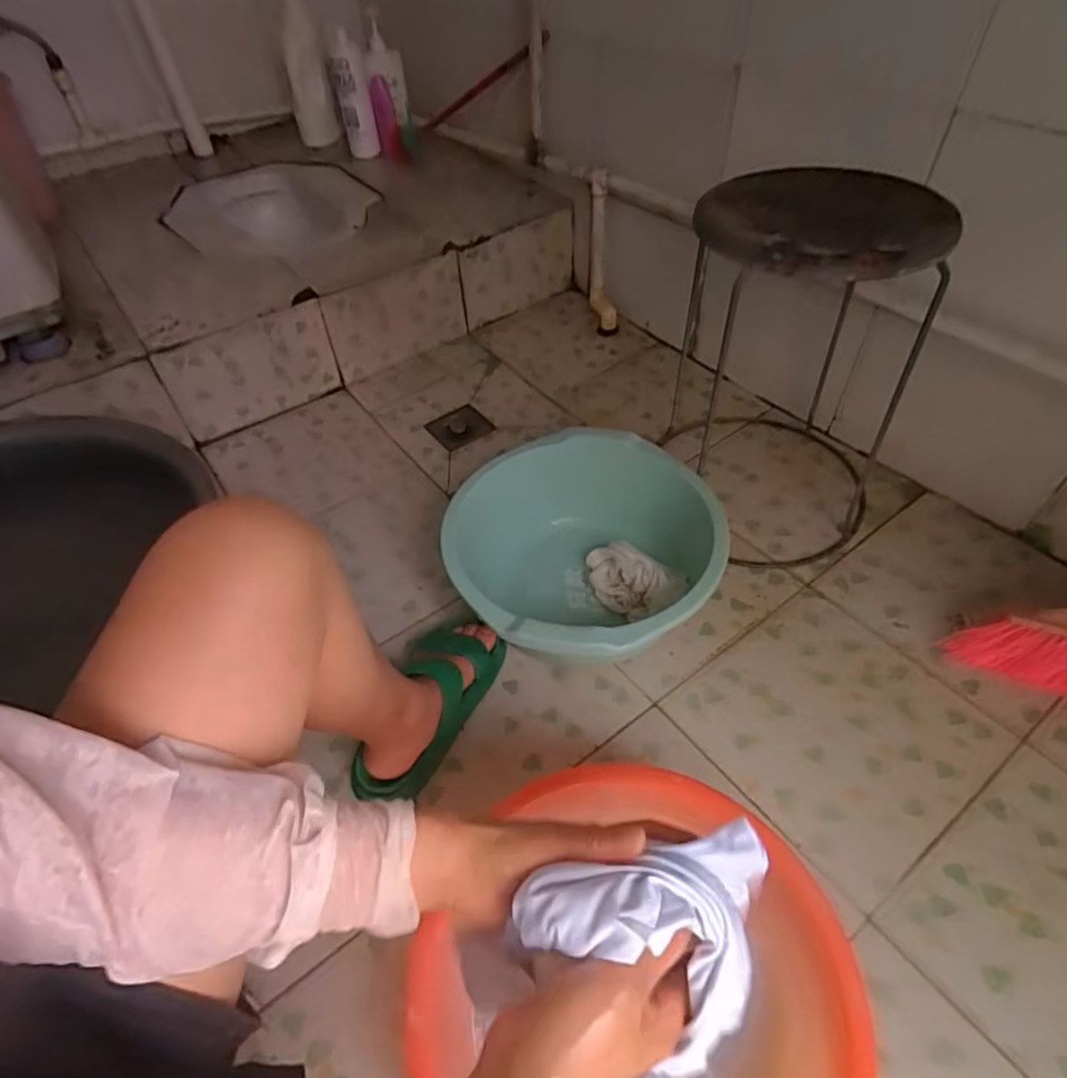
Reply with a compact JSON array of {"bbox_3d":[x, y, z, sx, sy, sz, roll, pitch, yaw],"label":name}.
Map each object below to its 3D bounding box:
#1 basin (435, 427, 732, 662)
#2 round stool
[{"bbox_3d":[0.076,0.025,0.873,0.354,0.148,0.364,-2,47,2],"label":"basin"},{"bbox_3d":[0.367,-0.242,0.897,0.310,0.436,0.353,4,48,8],"label":"round stool"}]

